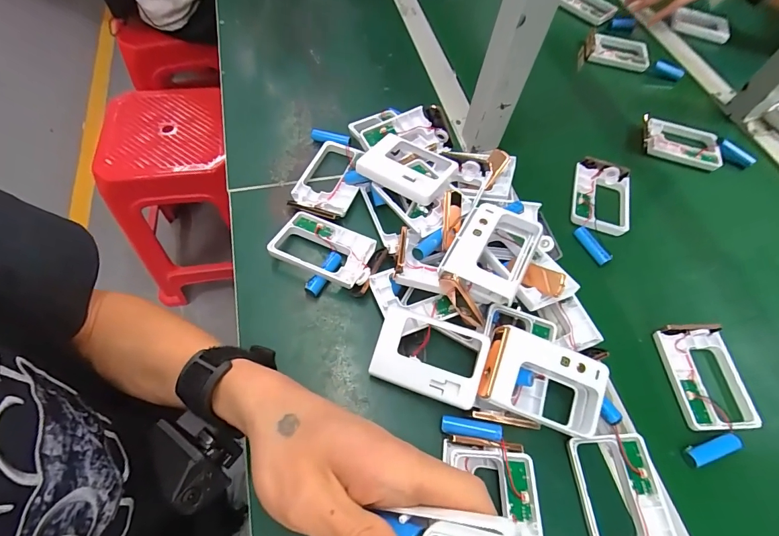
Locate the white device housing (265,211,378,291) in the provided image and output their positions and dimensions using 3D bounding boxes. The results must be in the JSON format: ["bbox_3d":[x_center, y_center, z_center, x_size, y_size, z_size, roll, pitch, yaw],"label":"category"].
[{"bbox_3d":[-0.067,-0.019,0.407,0.104,0.027,0.067,20,61,8],"label":"white device housing"}]

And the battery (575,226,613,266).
[{"bbox_3d":[0.232,-0.027,0.442,0.013,0.010,0.050,-22,64,-16],"label":"battery"}]

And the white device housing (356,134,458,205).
[{"bbox_3d":[0.019,-0.111,0.417,0.095,0.017,0.068,29,66,16],"label":"white device housing"}]

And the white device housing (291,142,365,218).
[{"bbox_3d":[-0.070,-0.109,0.459,0.068,0.021,0.101,13,60,3],"label":"white device housing"}]

